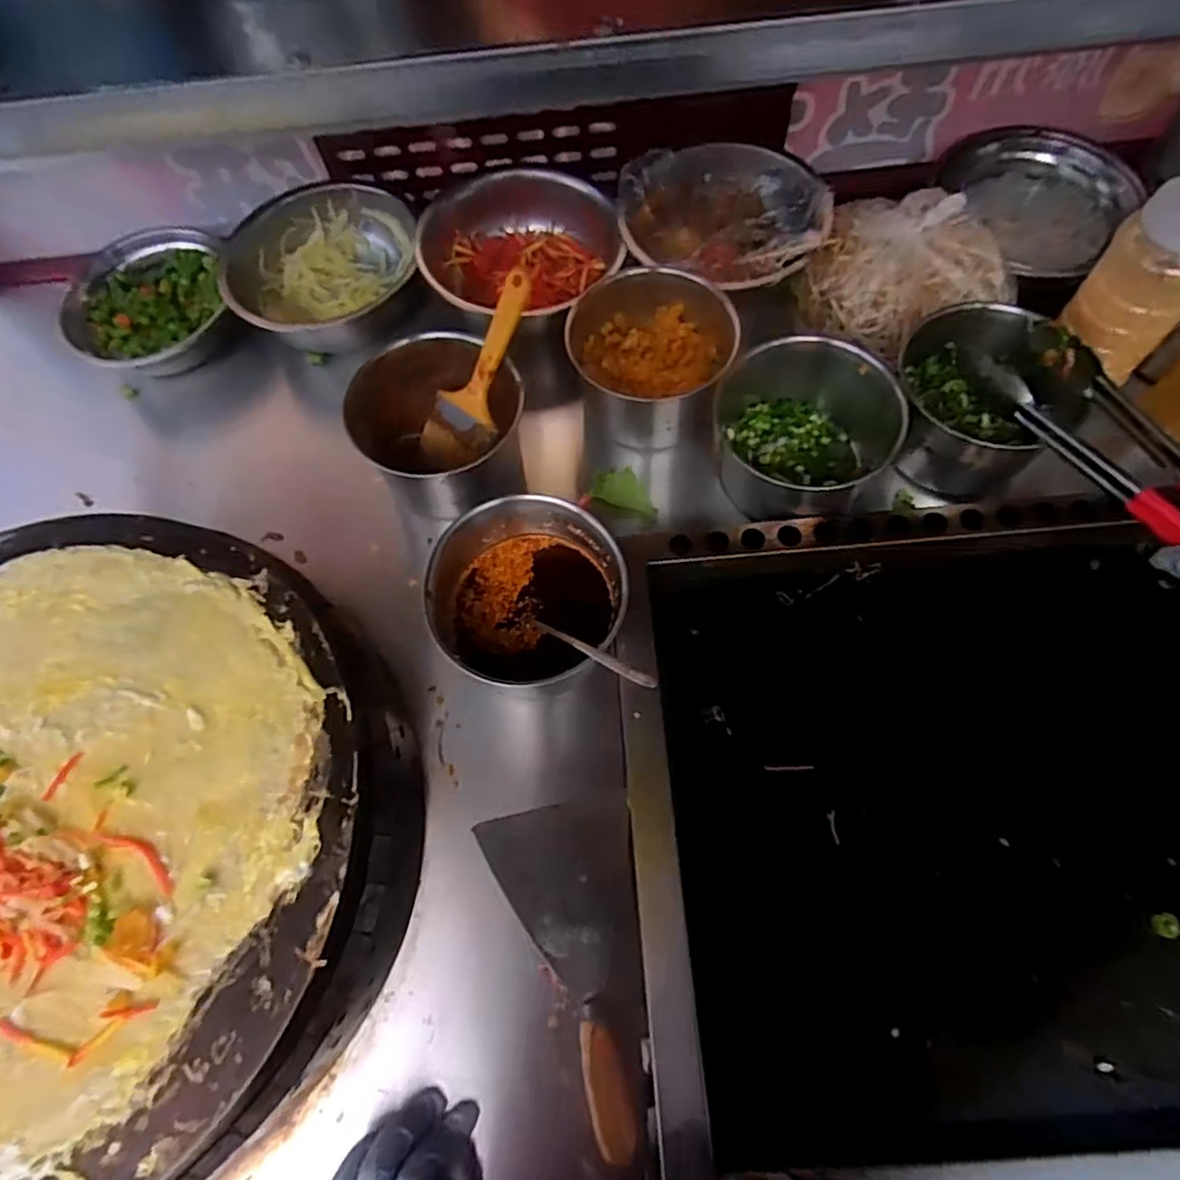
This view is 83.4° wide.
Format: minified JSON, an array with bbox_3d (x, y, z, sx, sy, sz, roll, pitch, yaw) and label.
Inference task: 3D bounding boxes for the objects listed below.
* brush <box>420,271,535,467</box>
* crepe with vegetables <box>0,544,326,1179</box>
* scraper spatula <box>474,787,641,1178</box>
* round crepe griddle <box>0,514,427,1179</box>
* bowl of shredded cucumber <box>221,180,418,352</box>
[{"bbox_3d":[-0.093,-0.186,0.570,0.063,0.014,0.176,36,116,13],"label":"brush"},{"bbox_3d":[-0.360,0.143,0.413,0.352,0.011,0.365,-2,66,4],"label":"crepe with vegetables"},{"bbox_3d":[-0.008,0.259,0.460,0.105,0.026,0.210,-13,66,-1],"label":"scraper spatula"},{"bbox_3d":[-0.338,0.173,0.457,0.443,0.120,0.415,-2,66,4],"label":"round crepe griddle"},{"bbox_3d":[-0.268,-0.329,0.680,0.189,0.073,0.148,-18,66,-4],"label":"bowl of shredded cucumber"}]

